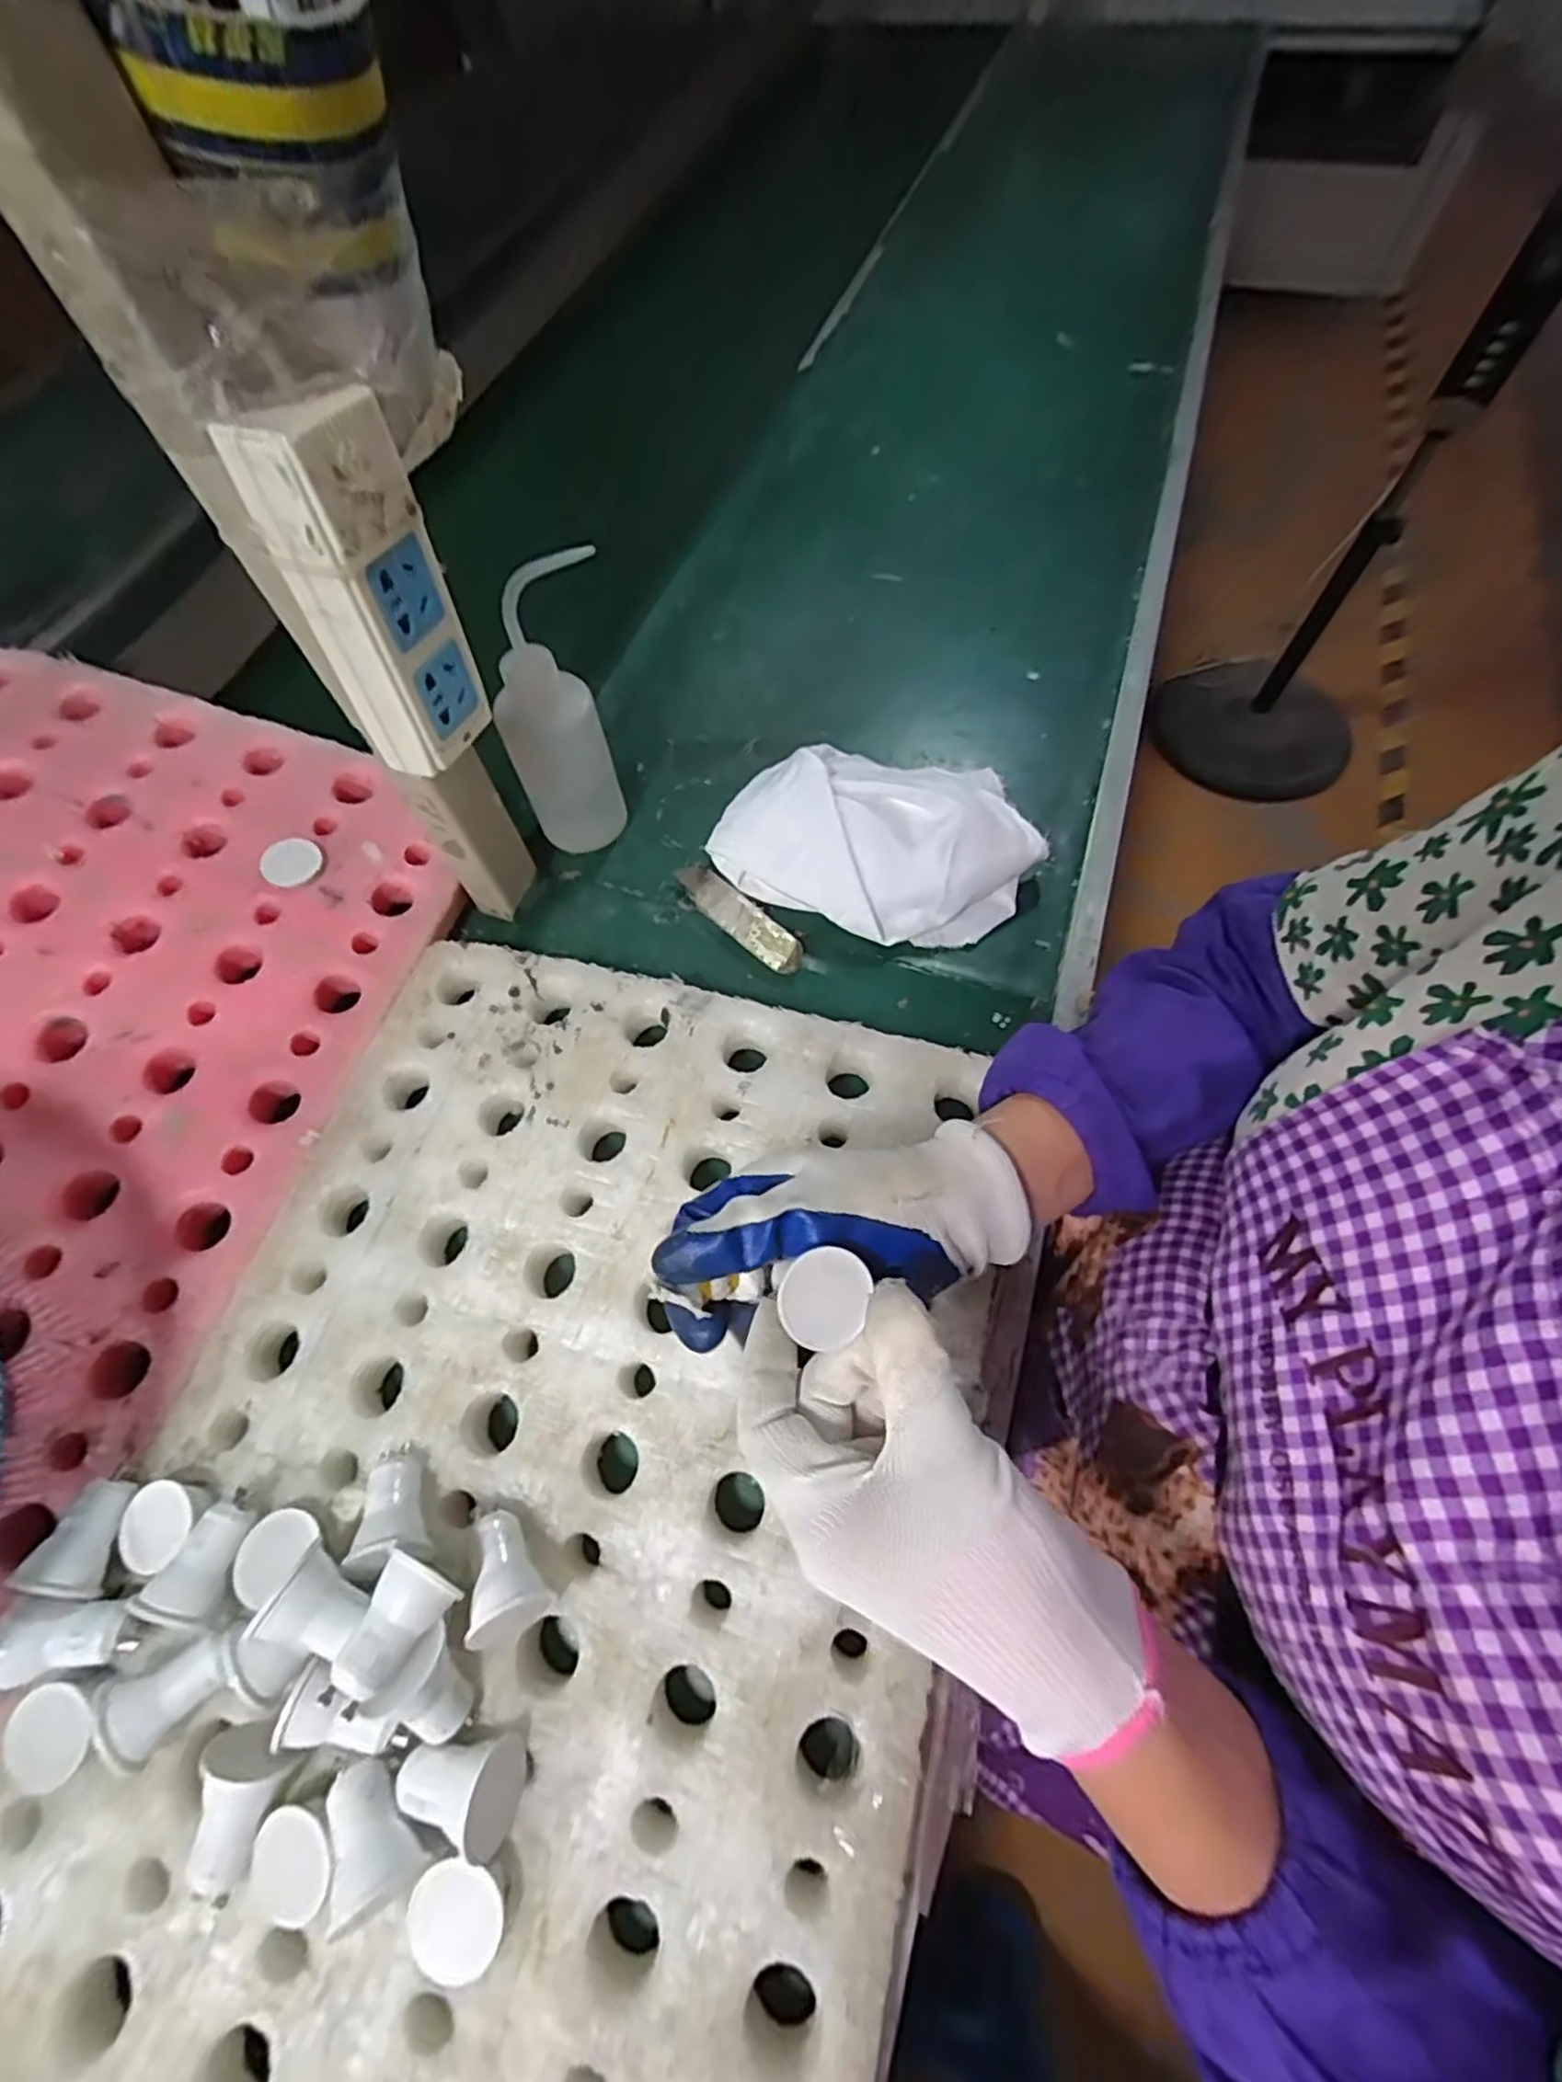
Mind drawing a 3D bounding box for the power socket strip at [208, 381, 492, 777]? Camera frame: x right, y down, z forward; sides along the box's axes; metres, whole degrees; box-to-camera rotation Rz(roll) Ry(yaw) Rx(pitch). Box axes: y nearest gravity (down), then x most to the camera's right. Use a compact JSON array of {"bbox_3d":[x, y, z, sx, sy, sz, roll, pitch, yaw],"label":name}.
[{"bbox_3d":[-0.166,-0.182,0.303,0.032,0.127,0.055,18,65,11],"label":"power socket strip"}]

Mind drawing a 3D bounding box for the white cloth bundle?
[{"bbox_3d":[0.064,-0.140,0.489,0.195,0.054,0.128,22,66,13],"label":"white cloth bundle"}]

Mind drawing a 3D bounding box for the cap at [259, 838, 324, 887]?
[{"bbox_3d":[-0.307,-0.112,0.460,0.033,0.007,0.032,-3,78,-11],"label":"cap"}]

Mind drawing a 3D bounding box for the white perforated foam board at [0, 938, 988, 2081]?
[{"bbox_3d":[-0.111,0.215,0.325,0.370,0.038,0.557,10,62,10],"label":"white perforated foam board"}]

